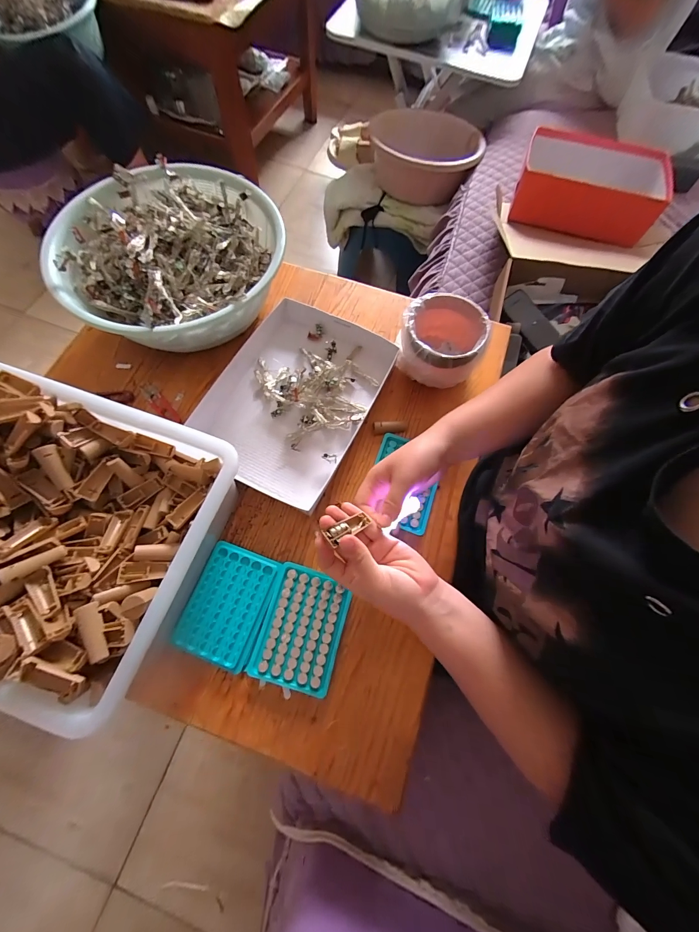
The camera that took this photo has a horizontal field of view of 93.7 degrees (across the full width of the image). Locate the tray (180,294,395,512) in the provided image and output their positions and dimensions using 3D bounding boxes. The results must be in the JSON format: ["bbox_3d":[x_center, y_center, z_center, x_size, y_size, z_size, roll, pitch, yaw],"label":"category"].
[{"bbox_3d":[-0.084,-0.107,0.497,0.222,0.034,0.302,27,71,8],"label":"tray"}]

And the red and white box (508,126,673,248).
[{"bbox_3d":[0.557,-0.633,0.746,0.321,0.082,0.220,18,70,5],"label":"red and white box"}]

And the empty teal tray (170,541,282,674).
[{"bbox_3d":[-0.148,0.169,0.407,0.092,0.015,0.129,16,70,4],"label":"empty teal tray"}]

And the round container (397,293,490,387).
[{"bbox_3d":[0.138,-0.189,0.509,0.123,0.085,0.134,29,71,8],"label":"round container"}]

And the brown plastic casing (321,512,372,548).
[{"bbox_3d":[-0.002,0.062,0.322,0.049,0.011,0.016,-25,70,-40],"label":"brown plastic casing"}]

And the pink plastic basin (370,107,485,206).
[{"bbox_3d":[0.230,-0.935,0.990,0.309,0.130,0.325,1,70,-2],"label":"pink plastic basin"}]

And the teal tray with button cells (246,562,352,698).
[{"bbox_3d":[-0.056,0.194,0.398,0.093,0.011,0.127,16,70,4],"label":"teal tray with button cells"}]

